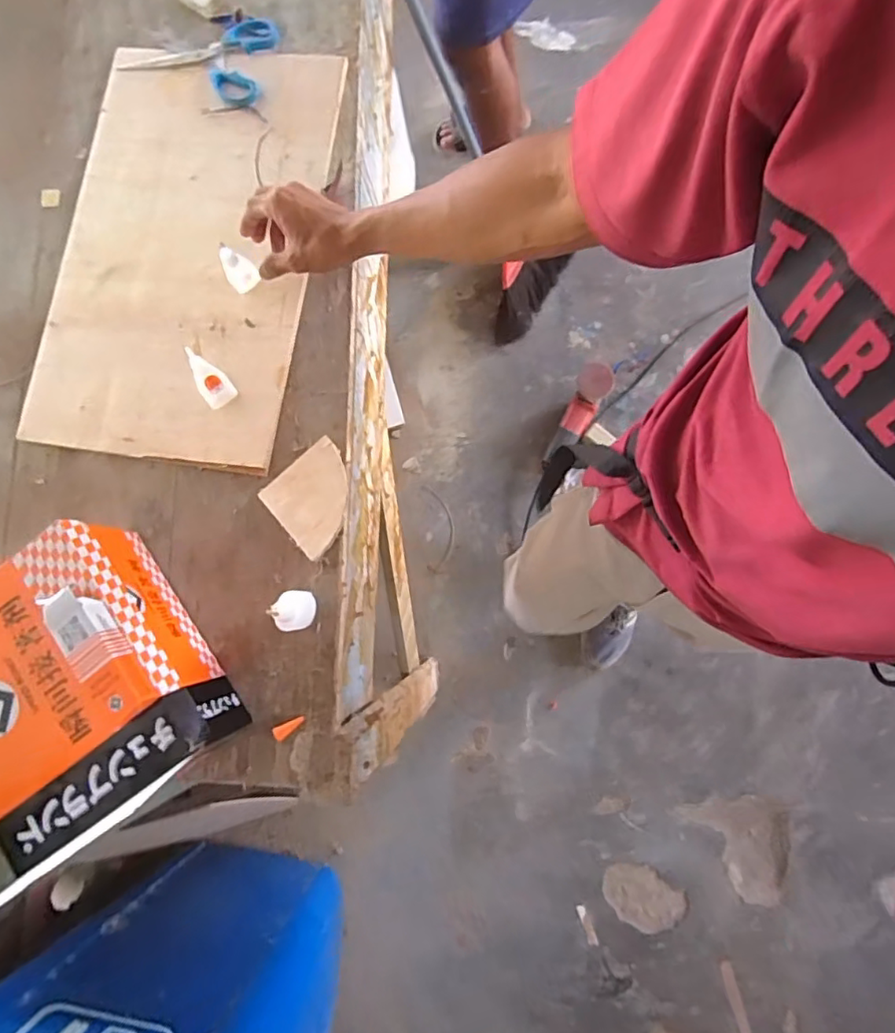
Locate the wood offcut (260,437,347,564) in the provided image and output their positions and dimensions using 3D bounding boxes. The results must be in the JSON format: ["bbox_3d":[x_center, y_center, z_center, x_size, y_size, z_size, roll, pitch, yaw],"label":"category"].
[{"bbox_3d":[-0.141,-0.020,0.632,0.097,0.020,0.098,-42,80,-1],"label":"wood offcut"}]

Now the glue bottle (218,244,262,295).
[{"bbox_3d":[-0.229,-0.271,0.627,0.032,0.068,0.014,-29,77,-3],"label":"glue bottle"}]

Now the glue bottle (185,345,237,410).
[{"bbox_3d":[-0.275,-0.161,0.657,0.034,0.019,0.079,-40,80,-1],"label":"glue bottle"}]

